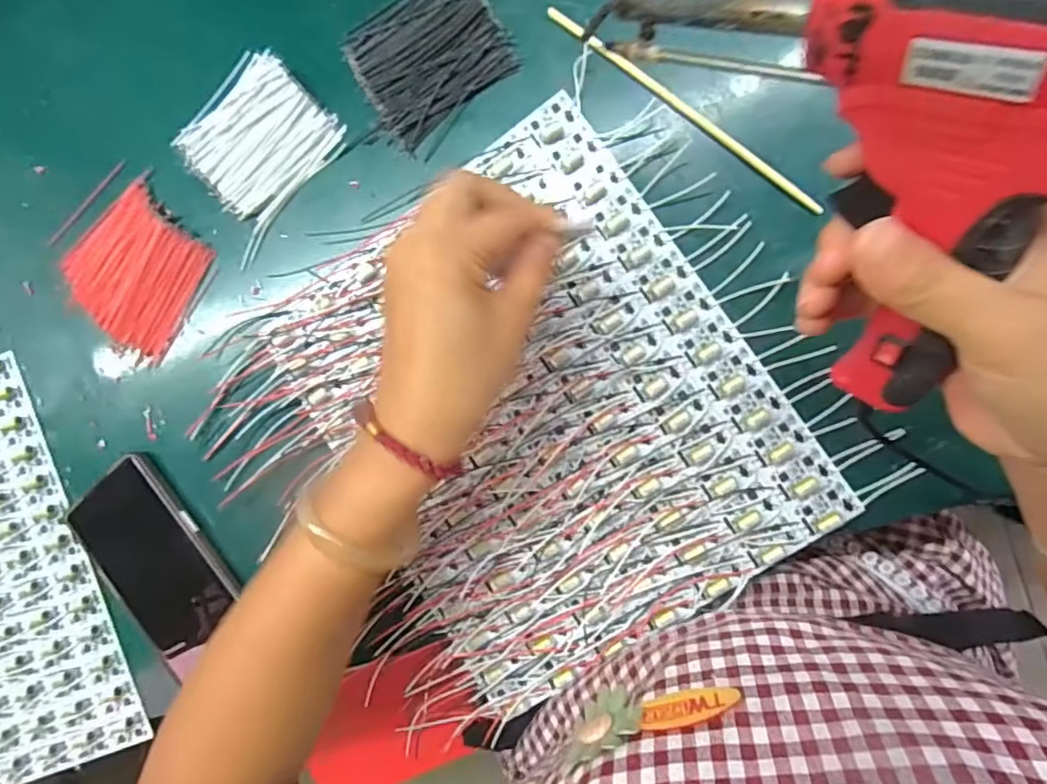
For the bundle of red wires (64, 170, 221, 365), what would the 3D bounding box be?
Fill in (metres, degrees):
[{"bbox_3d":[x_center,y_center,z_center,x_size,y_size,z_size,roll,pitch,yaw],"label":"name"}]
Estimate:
[{"bbox_3d":[-0.258,-0.081,0.387,0.094,0.010,0.090,44,95,1],"label":"bundle of red wires"}]

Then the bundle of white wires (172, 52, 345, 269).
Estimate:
[{"bbox_3d":[-0.172,-0.157,0.368,0.099,0.012,0.091,-40,90,5],"label":"bundle of white wires"}]

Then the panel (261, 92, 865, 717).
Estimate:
[{"bbox_3d":[0.009,0.011,0.342,0.238,0.012,0.281,-34,87,8],"label":"panel"}]

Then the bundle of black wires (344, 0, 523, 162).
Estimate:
[{"bbox_3d":[-0.058,-0.202,0.347,0.091,0.010,0.086,-33,90,5],"label":"bundle of black wires"}]

